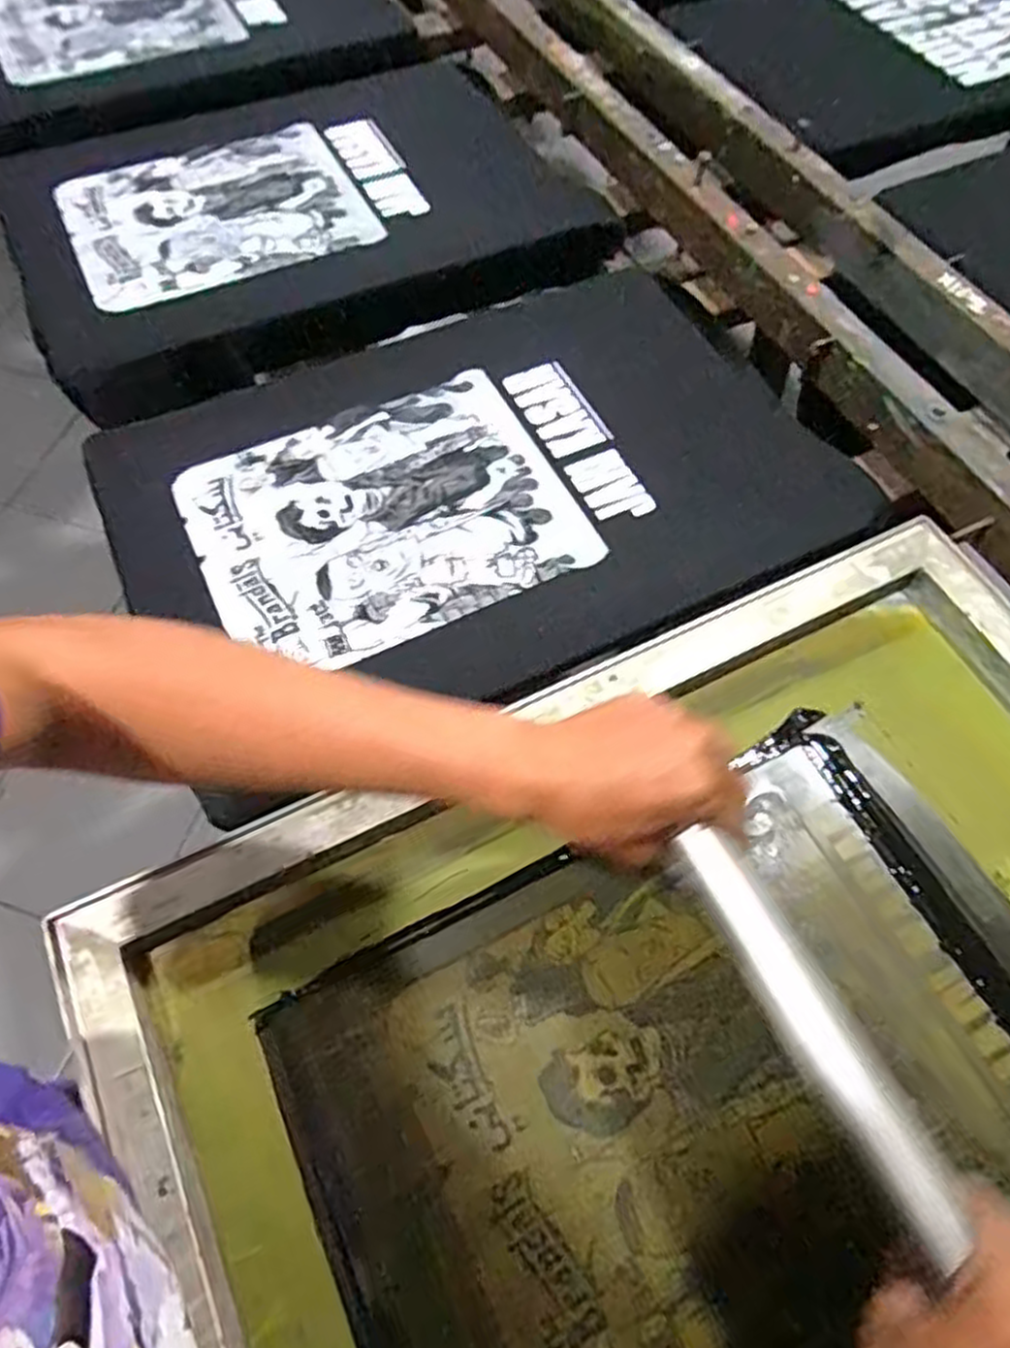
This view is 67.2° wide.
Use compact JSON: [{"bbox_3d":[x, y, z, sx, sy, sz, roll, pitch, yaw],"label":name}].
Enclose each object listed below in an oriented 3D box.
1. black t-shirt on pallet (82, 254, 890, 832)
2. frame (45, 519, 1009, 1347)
[{"bbox_3d":[-0.018,-0.172,0.687,0.604,0.031,0.406,-25,65,-13],"label":"black t-shirt on pallet"},{"bbox_3d":[0.150,0.225,0.471,0.706,0.044,0.509,-23,65,-12],"label":"frame"}]

